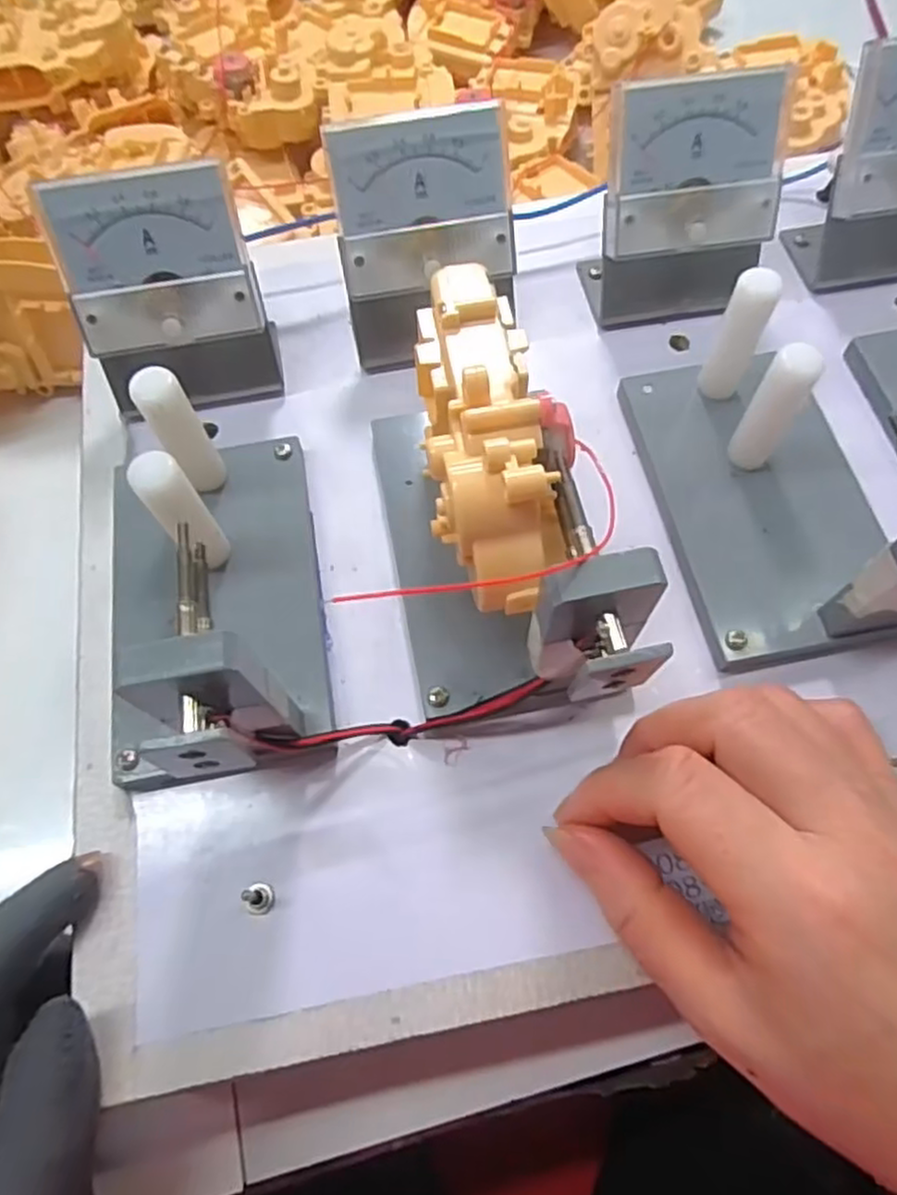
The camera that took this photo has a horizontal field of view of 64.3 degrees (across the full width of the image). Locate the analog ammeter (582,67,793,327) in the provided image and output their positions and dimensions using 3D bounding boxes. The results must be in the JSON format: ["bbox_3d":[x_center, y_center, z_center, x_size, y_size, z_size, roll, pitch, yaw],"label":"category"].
[{"bbox_3d":[0.091,-0.149,0.276,0.067,0.075,0.043,-4,66,0],"label":"analog ammeter"}]

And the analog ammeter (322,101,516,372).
[{"bbox_3d":[-0.008,-0.131,0.271,0.065,0.076,0.042,-10,66,-2],"label":"analog ammeter"}]

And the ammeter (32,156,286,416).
[{"bbox_3d":[-0.101,-0.106,0.263,0.064,0.076,0.045,-13,66,-4],"label":"ammeter"}]

